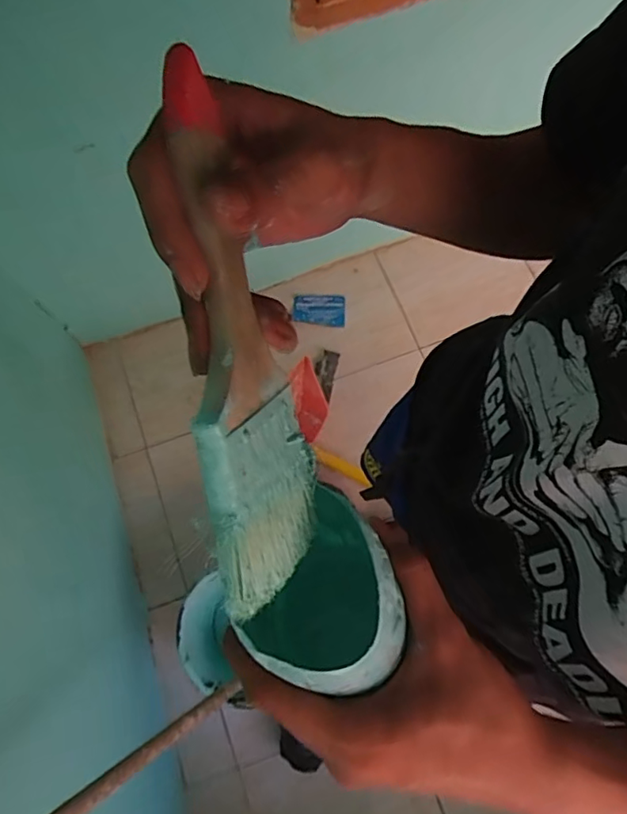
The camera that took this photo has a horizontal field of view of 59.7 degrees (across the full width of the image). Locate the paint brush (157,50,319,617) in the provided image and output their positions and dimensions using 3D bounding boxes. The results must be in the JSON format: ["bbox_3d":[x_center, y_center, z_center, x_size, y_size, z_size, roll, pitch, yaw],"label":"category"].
[{"bbox_3d":[-0.027,-0.025,0.202,0.012,0.067,0.190,-3,105,24],"label":"paint brush"}]

